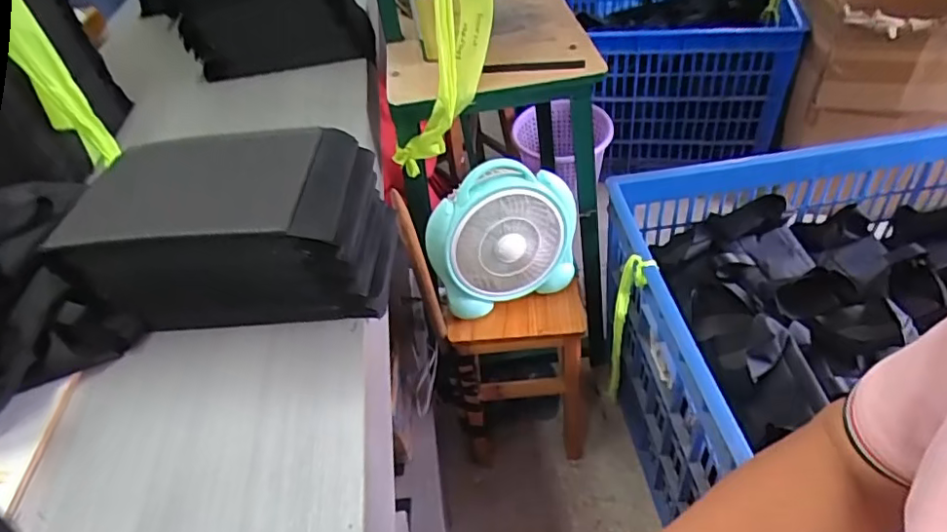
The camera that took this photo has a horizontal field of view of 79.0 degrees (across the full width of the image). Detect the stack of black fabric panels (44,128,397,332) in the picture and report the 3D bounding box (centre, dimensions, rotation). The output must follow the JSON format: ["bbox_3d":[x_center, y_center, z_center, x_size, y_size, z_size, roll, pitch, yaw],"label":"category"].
[{"bbox_3d":[-0.234,-0.039,0.583,0.277,0.137,0.158,-4,44,4],"label":"stack of black fabric panels"}]

